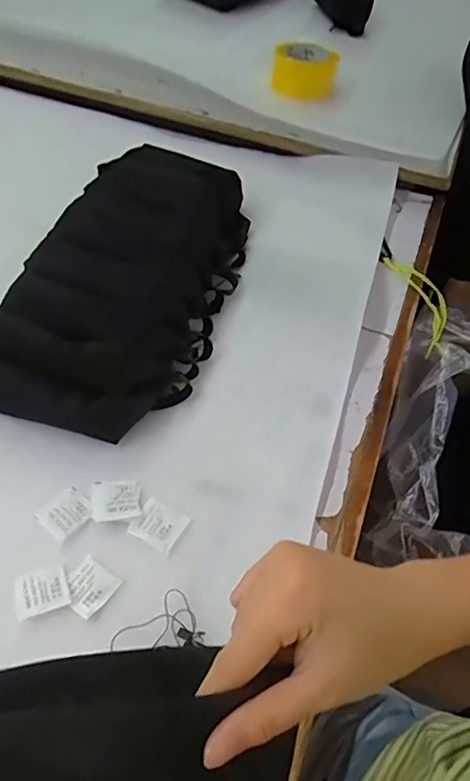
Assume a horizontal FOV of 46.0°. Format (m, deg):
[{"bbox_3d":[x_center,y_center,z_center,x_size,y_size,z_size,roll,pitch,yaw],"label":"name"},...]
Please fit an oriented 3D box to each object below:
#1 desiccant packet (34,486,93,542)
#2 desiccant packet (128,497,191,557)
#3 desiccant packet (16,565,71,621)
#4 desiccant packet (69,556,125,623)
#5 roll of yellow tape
[{"bbox_3d":[-0.148,0.108,0.487,0.037,0.004,0.041,34,56,22],"label":"desiccant packet"},{"bbox_3d":[-0.066,0.118,0.485,0.043,0.005,0.039,24,53,15],"label":"desiccant packet"},{"bbox_3d":[-0.153,0.160,0.441,0.040,0.004,0.036,-12,52,-14],"label":"desiccant packet"},{"bbox_3d":[-0.118,0.158,0.446,0.038,0.004,0.039,30,55,19],"label":"desiccant packet"},{"bbox_3d":[0.123,-0.557,0.968,0.107,0.071,0.107,2,50,-3],"label":"roll of yellow tape"}]

